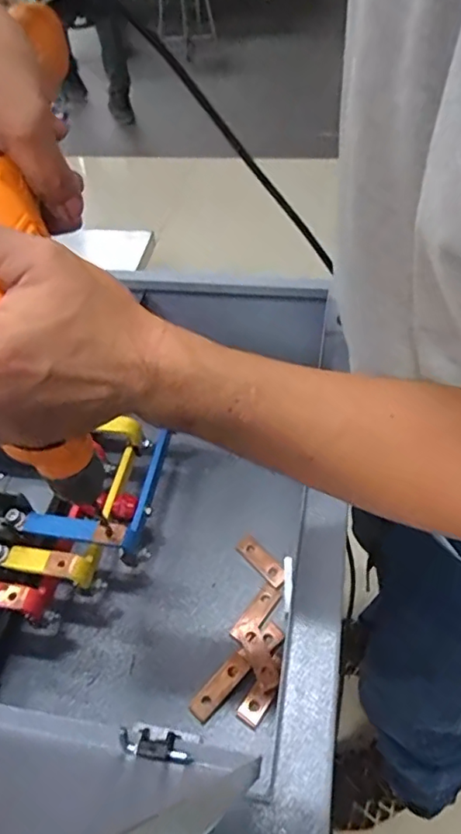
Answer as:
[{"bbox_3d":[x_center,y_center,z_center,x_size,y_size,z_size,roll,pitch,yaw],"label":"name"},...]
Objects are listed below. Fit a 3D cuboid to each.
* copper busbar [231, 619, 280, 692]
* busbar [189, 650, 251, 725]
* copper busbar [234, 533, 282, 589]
[{"bbox_3d":[0.024,0.213,0.498,0.021,0.004,0.061,-25,52,-14],"label":"copper busbar"},{"bbox_3d":[-0.010,0.234,0.481,0.022,0.009,0.061,35,62,29],"label":"busbar"},{"bbox_3d":[0.031,0.144,0.556,0.021,0.004,0.062,-42,54,-13],"label":"copper busbar"}]

